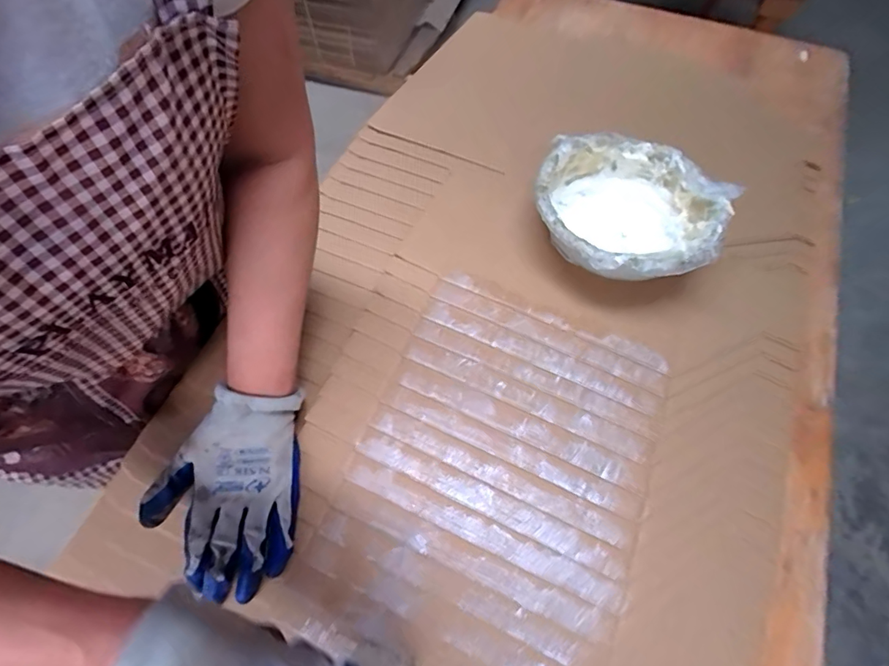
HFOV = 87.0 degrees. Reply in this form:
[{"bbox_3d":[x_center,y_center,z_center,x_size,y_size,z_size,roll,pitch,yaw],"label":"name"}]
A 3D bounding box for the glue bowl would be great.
[{"bbox_3d":[0.192,-0.131,0.501,0.187,0.063,0.181,0,63,0],"label":"glue bowl"}]

